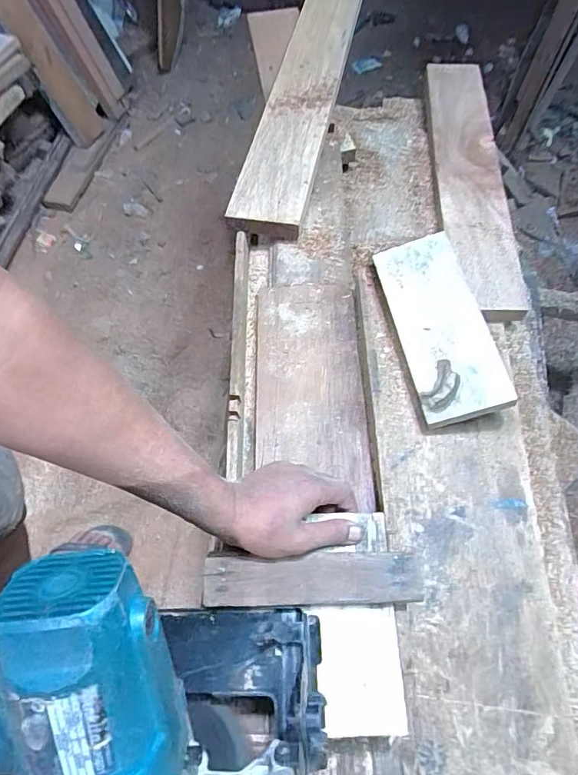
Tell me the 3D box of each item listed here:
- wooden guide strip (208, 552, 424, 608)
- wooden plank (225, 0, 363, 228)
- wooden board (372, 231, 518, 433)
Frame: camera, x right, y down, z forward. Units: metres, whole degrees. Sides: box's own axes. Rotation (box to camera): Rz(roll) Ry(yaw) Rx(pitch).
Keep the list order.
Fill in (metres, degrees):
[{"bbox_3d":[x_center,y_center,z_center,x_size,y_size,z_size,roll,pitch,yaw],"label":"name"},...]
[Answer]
[{"bbox_3d":[0.021,0.172,0.418,0.190,0.012,0.041,-2,61,0],"label":"wooden guide strip"},{"bbox_3d":[0.030,-0.526,0.801,0.115,0.033,0.694,10,65,6],"label":"wooden plank"},{"bbox_3d":[0.197,-0.086,0.628,0.109,0.024,0.274,-16,60,12],"label":"wooden board"}]

